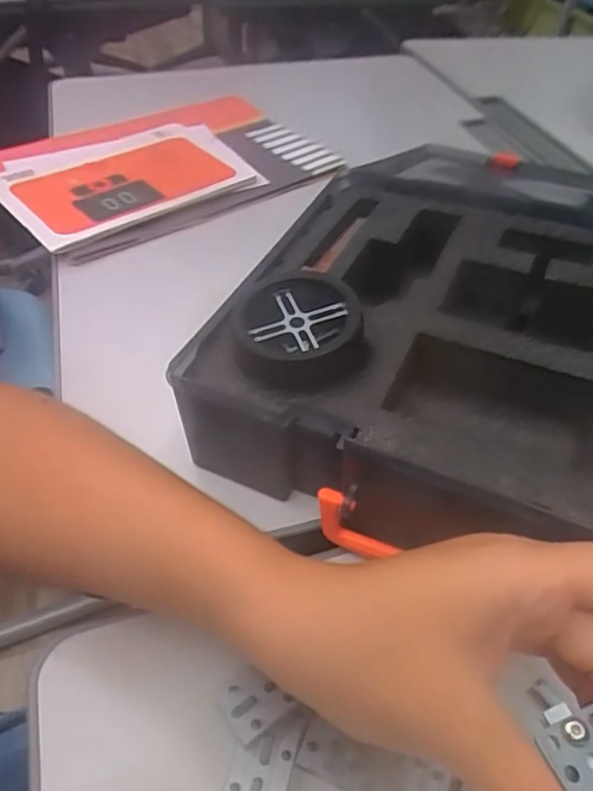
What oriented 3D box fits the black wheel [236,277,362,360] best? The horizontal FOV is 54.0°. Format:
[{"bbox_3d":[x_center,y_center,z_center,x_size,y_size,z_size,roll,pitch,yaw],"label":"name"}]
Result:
[{"bbox_3d":[0.000,-0.034,0.296,0.060,0.024,0.060,2,47,-2],"label":"black wheel"}]

